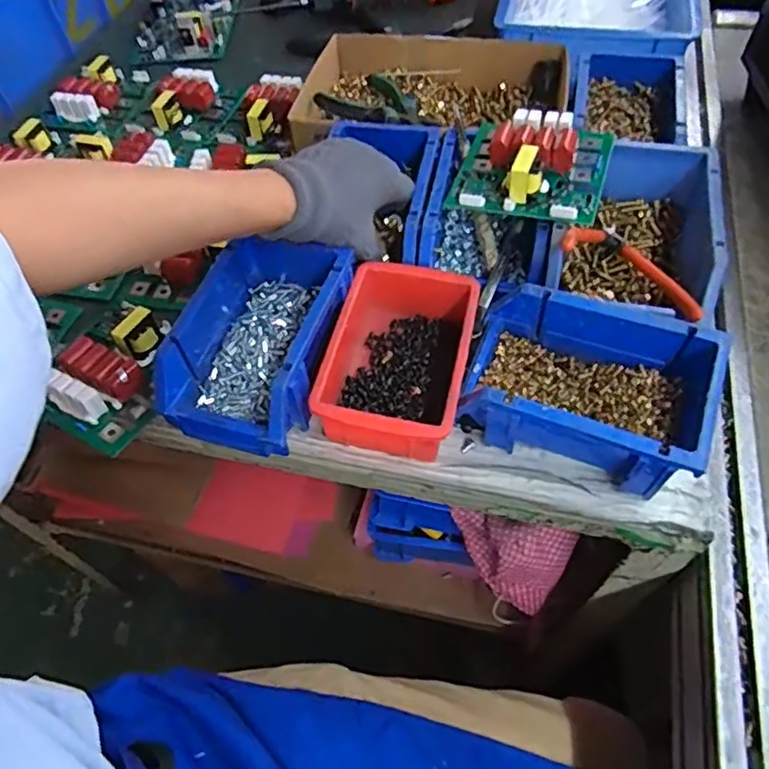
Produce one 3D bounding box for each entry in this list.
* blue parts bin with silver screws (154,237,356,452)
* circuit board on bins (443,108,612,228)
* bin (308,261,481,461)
[{"bbox_3d":[-0.090,-0.042,0.448,0.100,0.062,0.175,13,59,13],"label":"blue parts bin with silver screws"},{"bbox_3d":[0.120,-0.182,0.481,0.120,0.045,0.112,15,59,14],"label":"circuit board on bins"},{"bbox_3d":[0.013,-0.022,0.446,0.098,0.053,0.145,9,58,11],"label":"bin"}]

